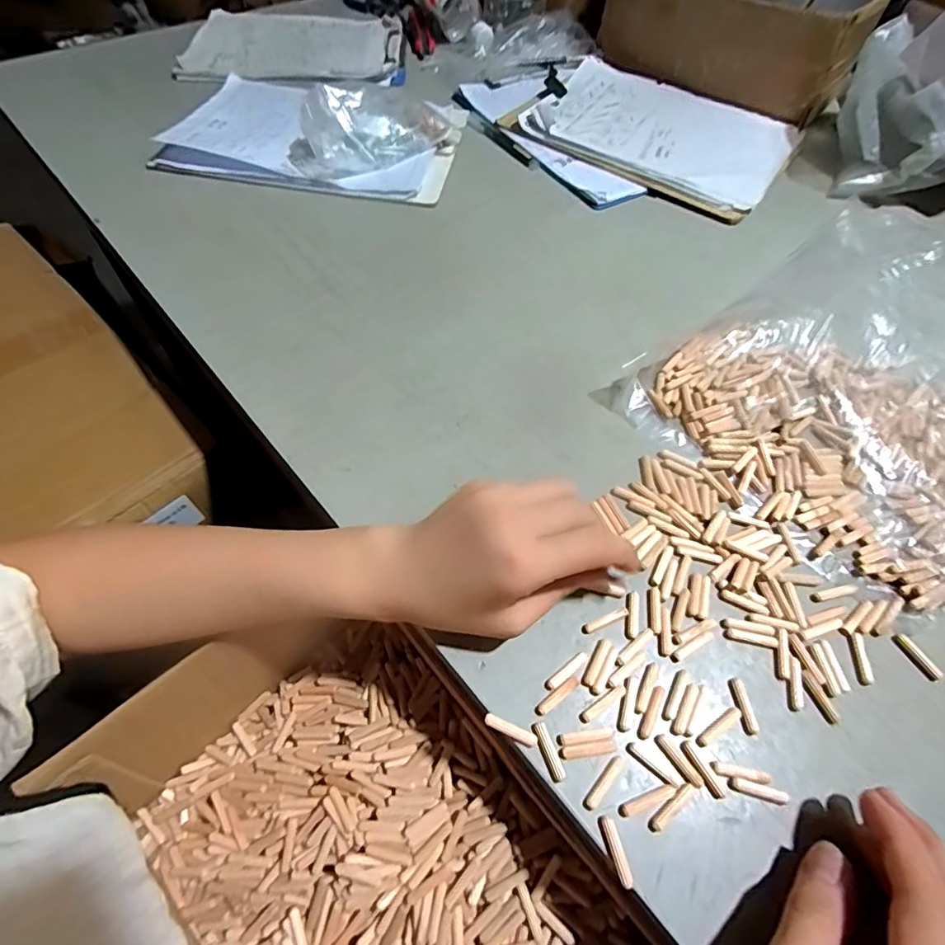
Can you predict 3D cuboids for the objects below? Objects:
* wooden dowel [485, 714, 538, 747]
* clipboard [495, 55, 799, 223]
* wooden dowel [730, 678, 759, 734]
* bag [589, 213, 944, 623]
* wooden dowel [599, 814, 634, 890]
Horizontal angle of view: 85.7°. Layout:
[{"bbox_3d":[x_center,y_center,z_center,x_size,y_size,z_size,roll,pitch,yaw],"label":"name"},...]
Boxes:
[{"bbox_3d":[0.021,0.141,0.280,0.030,0.004,0.007,21,61,10],"label":"wooden dowel"},{"bbox_3d":[0.229,-0.436,0.640,0.319,0.017,0.241,30,63,14],"label":"clipboard"},{"bbox_3d":[0.156,0.134,0.293,0.008,0.006,0.029,-7,60,-6],"label":"wooden dowel"},{"bbox_3d":[0.327,-0.091,0.402,0.354,0.067,0.268,-37,68,-21],"label":"bag"},{"bbox_3d":[0.072,0.188,0.254,0.008,0.007,0.029,-12,61,-9],"label":"wooden dowel"}]

